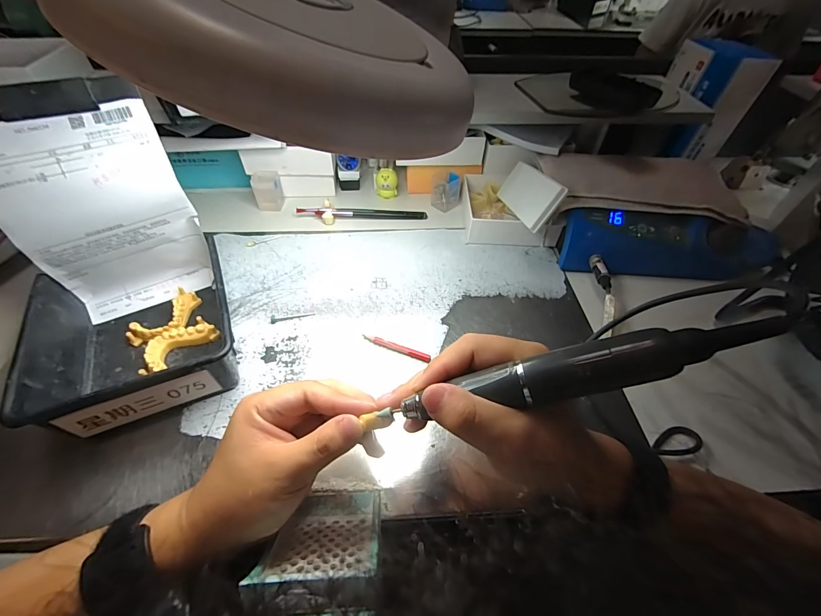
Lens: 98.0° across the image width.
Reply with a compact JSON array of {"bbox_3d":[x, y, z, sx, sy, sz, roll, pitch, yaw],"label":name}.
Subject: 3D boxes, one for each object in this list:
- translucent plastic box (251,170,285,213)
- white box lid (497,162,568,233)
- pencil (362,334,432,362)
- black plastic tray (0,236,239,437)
[{"bbox_3d":[-0.216,-0.178,0.544,0.040,0.047,0.038,-10,50,-10],"label":"translucent plastic box"},{"bbox_3d":[0.155,-0.154,0.476,0.010,0.059,0.140,24,28,-20],"label":"white box lid"},{"bbox_3d":[-0.015,0.042,0.379,0.075,0.005,0.008,18,51,13],"label":"pencil"},{"bbox_3d":[-0.258,0.024,0.350,0.160,0.067,0.170,-18,52,-17],"label":"black plastic tray"}]

